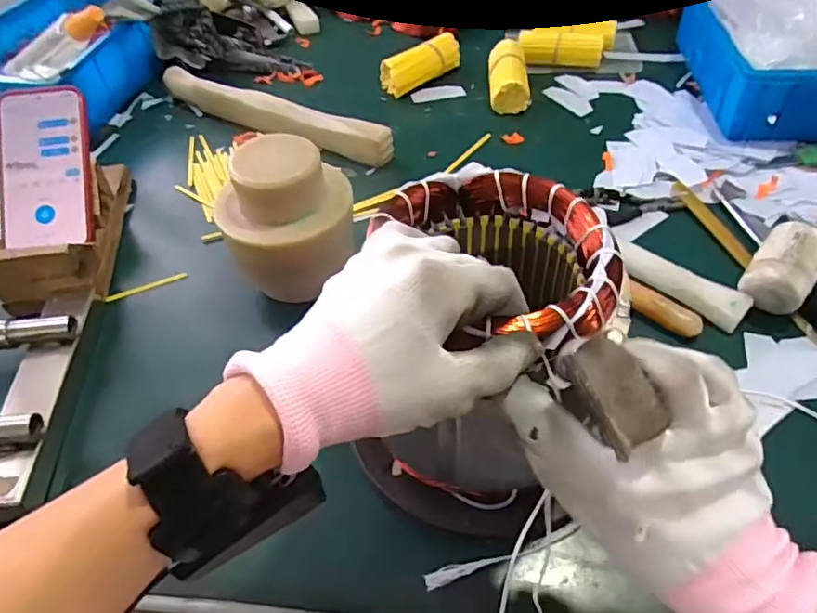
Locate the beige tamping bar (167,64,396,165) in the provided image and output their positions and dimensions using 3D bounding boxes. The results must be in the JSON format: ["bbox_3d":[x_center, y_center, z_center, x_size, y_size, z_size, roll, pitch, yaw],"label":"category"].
[{"bbox_3d":[-0.173,-0.231,0.687,0.338,0.045,0.044,23,56,22],"label":"beige tamping bar"}]

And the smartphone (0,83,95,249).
[{"bbox_3d":[-0.347,-0.136,0.539,0.080,0.017,0.165,-10,80,-4],"label":"smartphone"}]

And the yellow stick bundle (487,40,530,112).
[{"bbox_3d":[0.128,-0.295,0.723,0.048,0.041,0.127,1,50,6],"label":"yellow stick bundle"}]

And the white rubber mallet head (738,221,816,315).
[{"bbox_3d":[0.309,-0.028,0.467,0.047,0.056,0.068,32,59,28],"label":"white rubber mallet head"}]

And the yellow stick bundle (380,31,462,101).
[{"bbox_3d":[0.020,-0.320,0.752,0.121,0.041,0.048,-32,54,-20],"label":"yellow stick bundle"}]

